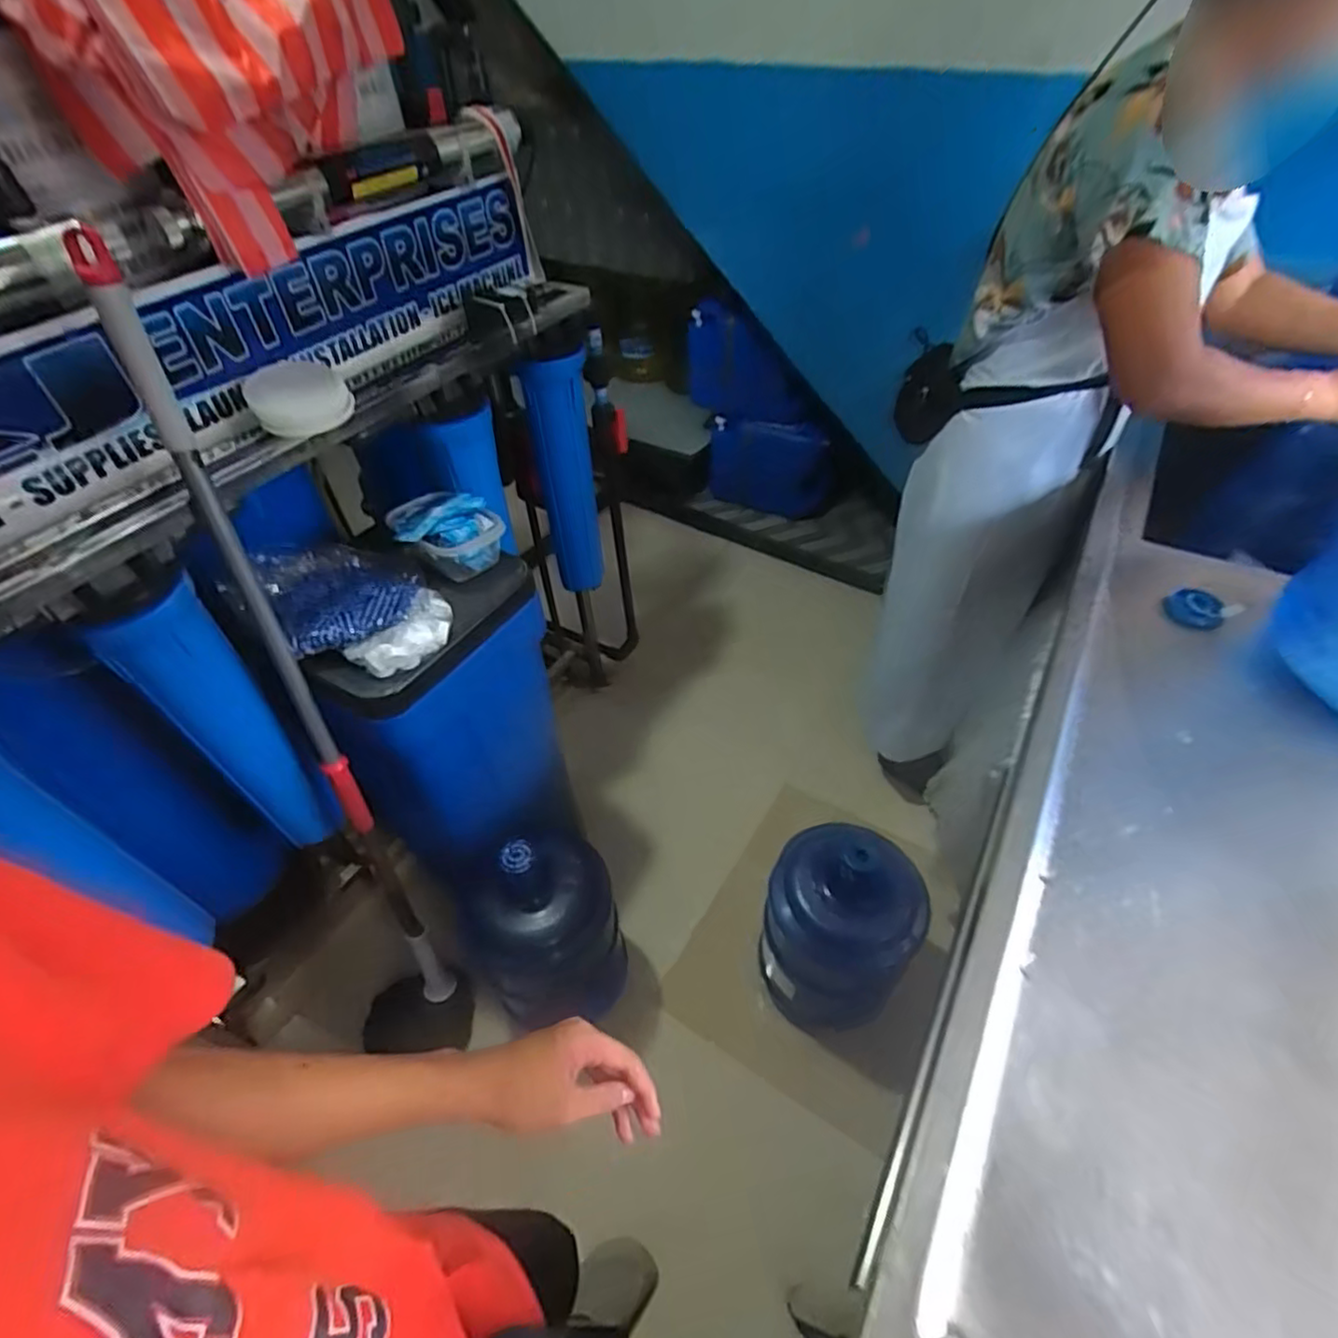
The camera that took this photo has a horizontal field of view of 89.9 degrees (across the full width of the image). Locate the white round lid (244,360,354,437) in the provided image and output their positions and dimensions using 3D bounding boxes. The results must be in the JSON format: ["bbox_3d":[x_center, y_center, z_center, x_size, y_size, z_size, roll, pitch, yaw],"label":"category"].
[{"bbox_3d":[-0.462,-0.341,0.843,0.110,0.018,0.116,5,64,-10],"label":"white round lid"}]

